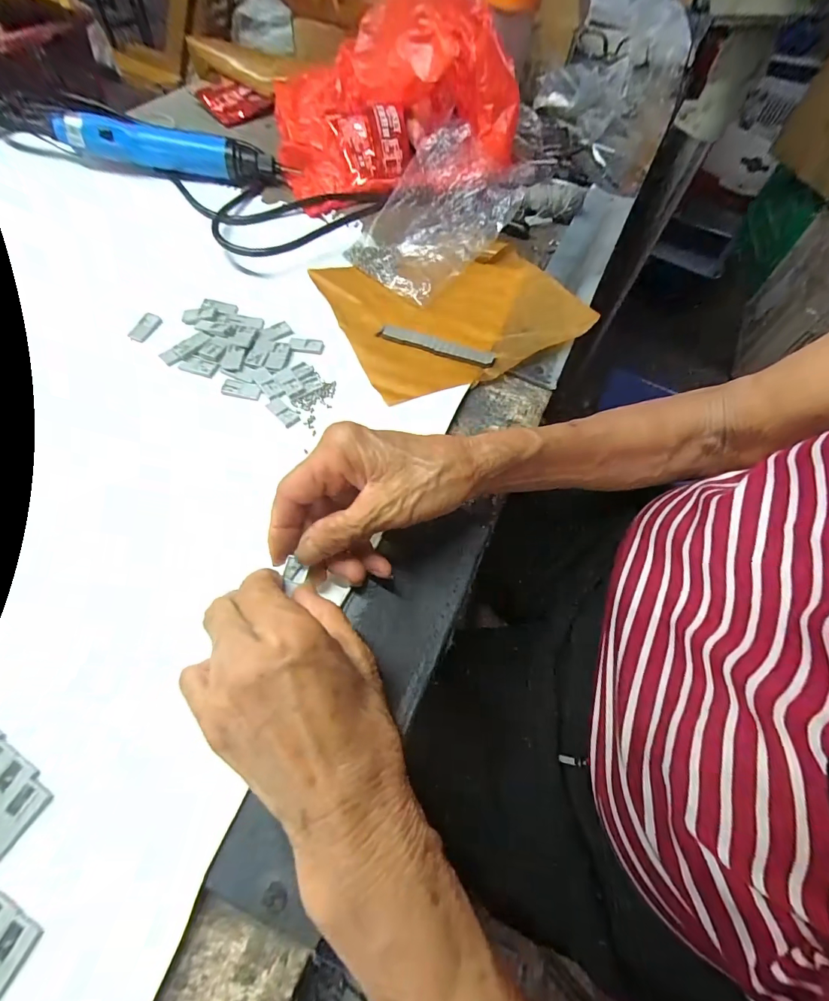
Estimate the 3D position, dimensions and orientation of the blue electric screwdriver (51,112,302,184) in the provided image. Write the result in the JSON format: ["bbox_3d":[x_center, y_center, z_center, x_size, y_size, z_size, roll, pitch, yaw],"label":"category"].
[{"bbox_3d":[-0.242,-0.361,0.447,0.223,0.046,0.039,4,60,-1],"label":"blue electric screwdriver"}]

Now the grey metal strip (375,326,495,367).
[{"bbox_3d":[0.018,-0.128,0.355,0.097,0.006,0.015,16,61,5],"label":"grey metal strip"}]

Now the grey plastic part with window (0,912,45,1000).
[{"bbox_3d":[-0.162,0.182,0.168,0.014,0.004,0.027,24,62,9],"label":"grey plastic part with window"}]

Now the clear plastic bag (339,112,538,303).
[{"bbox_3d":[0.018,-0.268,0.389,0.106,0.077,0.148,40,65,17],"label":"clear plastic bag"}]

